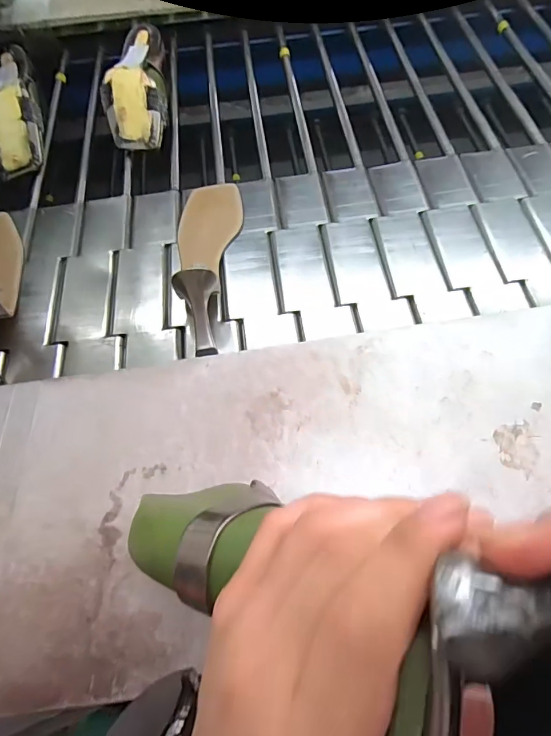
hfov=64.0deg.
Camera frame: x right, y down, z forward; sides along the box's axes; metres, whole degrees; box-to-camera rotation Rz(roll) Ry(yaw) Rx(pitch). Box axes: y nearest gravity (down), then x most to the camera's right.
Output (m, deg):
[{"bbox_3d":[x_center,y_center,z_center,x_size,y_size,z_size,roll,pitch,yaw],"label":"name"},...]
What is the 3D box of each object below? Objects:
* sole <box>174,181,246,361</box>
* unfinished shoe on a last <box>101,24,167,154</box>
[{"bbox_3d":[-0.082,-0.135,0.515,0.075,0.057,0.262,-2,50,3],"label":"sole"},{"bbox_3d":[-0.205,-0.420,0.656,0.082,0.073,0.234,-9,62,-1],"label":"unfinished shoe on a last"}]

